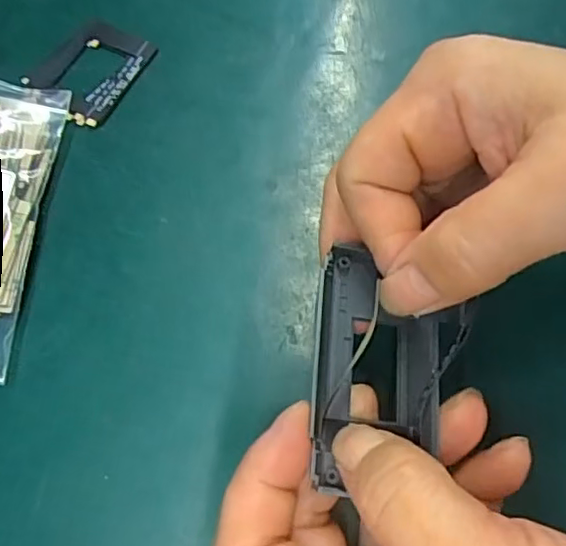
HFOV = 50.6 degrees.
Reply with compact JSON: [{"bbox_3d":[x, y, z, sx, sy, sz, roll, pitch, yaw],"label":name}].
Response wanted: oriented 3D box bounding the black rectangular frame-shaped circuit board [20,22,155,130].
[{"bbox_3d":[-0.091,-0.100,0.291,0.050,0.004,0.056,34,69,17],"label":"black rectangular frame-shaped circuit board"}]

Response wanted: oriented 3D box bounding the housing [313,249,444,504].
[{"bbox_3d":[0.028,0.028,0.183,0.037,0.011,0.071,4,65,4],"label":"housing"}]

